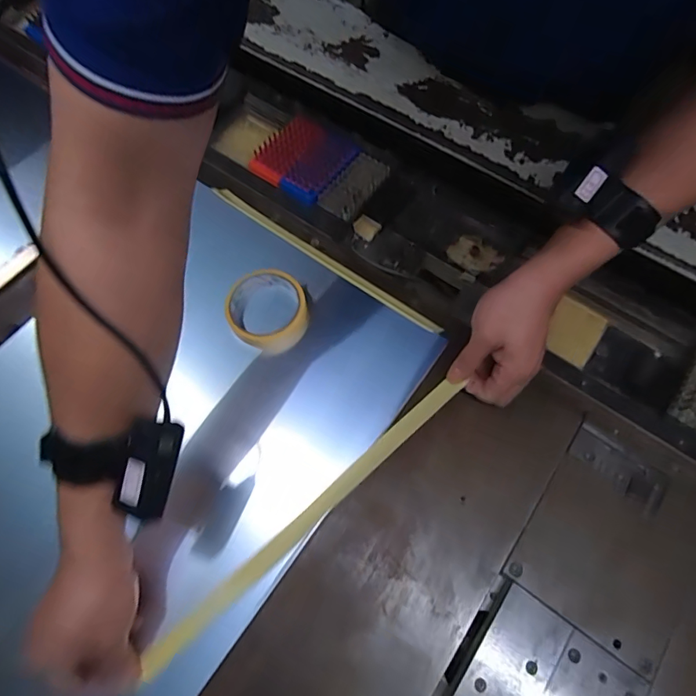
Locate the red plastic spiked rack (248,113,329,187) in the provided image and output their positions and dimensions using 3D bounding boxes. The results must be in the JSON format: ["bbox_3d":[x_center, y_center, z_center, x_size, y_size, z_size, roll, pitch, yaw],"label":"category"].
[{"bbox_3d":[-0.078,-0.273,0.608,0.057,0.023,0.125,28,70,11],"label":"red plastic spiked rack"}]

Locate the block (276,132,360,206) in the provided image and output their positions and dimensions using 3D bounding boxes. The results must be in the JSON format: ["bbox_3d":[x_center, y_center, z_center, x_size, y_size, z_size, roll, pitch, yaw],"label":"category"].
[{"bbox_3d":[-0.038,-0.242,0.604,0.055,0.012,0.114,33,72,12],"label":"block"}]

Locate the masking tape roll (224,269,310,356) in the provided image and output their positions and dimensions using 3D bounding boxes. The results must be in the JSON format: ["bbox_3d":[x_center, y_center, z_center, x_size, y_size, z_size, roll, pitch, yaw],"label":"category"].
[{"bbox_3d":[-0.092,-0.043,0.524,0.091,0.044,0.083,0,68,0],"label":"masking tape roll"}]

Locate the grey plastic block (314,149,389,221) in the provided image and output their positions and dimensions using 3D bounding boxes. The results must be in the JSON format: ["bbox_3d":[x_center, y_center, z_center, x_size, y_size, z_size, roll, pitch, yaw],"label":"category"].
[{"bbox_3d":[0.008,-0.214,0.593,0.050,0.014,0.102,33,71,12],"label":"grey plastic block"}]

